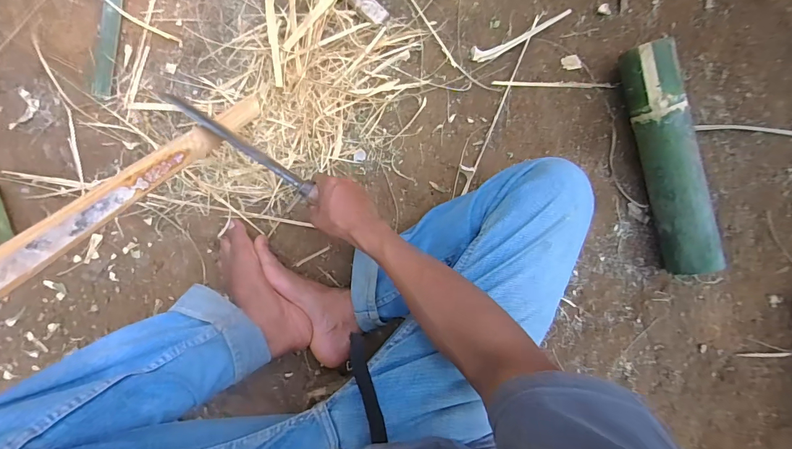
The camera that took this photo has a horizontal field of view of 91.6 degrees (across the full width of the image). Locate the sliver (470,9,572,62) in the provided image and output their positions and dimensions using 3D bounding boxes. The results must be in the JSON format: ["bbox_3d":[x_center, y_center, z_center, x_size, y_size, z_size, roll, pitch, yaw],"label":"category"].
[{"bbox_3d":[0.213,-0.321,0.656,0.184,0.007,0.026,-24,96,-1],"label":"sliver"}]

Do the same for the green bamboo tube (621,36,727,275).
[{"bbox_3d":[0.448,-0.106,0.627,0.065,0.078,0.374,-13,96,-2],"label":"green bamboo tube"}]

